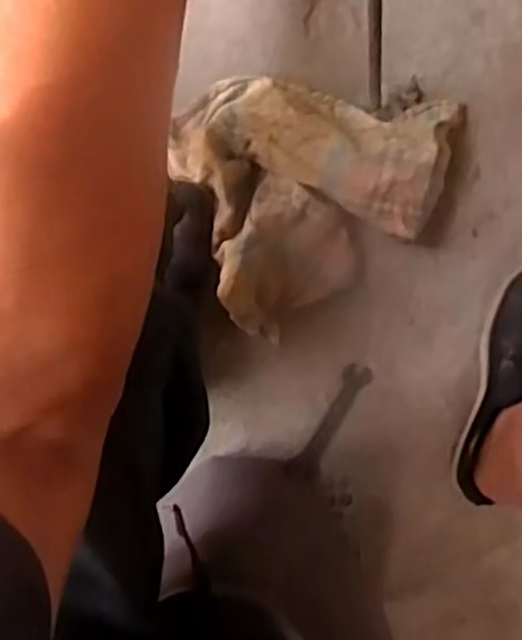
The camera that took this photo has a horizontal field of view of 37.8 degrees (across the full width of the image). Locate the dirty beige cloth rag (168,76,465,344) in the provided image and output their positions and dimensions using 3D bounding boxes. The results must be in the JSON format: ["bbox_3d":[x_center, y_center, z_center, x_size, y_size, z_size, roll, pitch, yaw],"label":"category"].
[{"bbox_3d":[0.048,-0.152,0.763,0.282,0.068,0.231,-36,97,5],"label":"dirty beige cloth rag"}]

